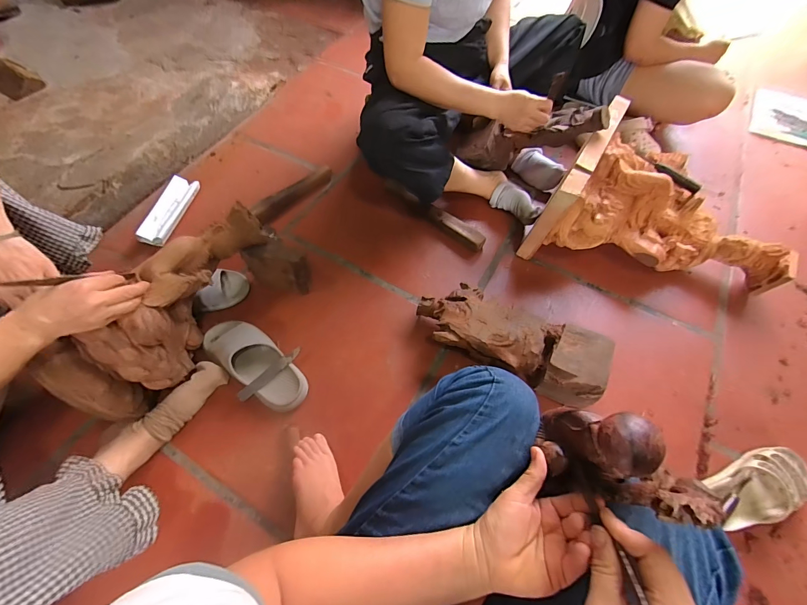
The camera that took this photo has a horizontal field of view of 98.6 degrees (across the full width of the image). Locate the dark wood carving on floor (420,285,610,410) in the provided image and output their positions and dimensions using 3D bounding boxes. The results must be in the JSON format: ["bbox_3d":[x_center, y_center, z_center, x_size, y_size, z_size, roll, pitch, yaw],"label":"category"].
[{"bbox_3d":[0.208,0.073,0.712,0.377,0.117,0.144,25,62,12],"label":"dark wood carving on floor"}]

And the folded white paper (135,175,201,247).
[{"bbox_3d":[-0.619,-0.247,0.915,0.068,0.032,0.226,8,60,3],"label":"folded white paper"}]

